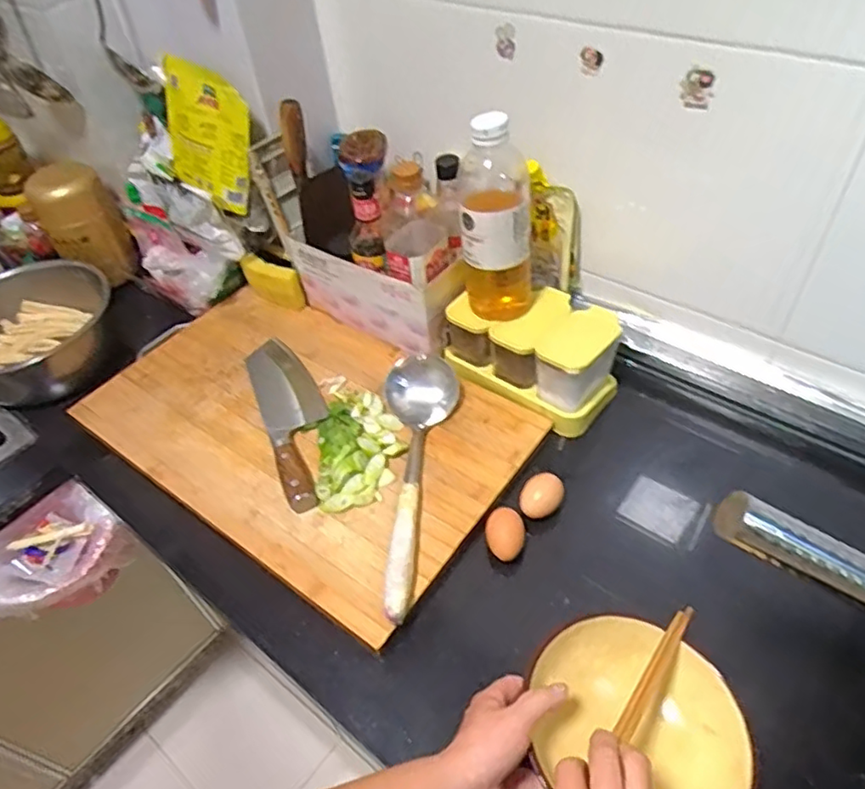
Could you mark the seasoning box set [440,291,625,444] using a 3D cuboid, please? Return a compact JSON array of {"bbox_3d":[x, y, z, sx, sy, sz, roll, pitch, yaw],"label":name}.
[{"bbox_3d":[0.129,-0.062,0.805,0.213,0.094,0.126,28,56,28],"label":"seasoning box set"}]

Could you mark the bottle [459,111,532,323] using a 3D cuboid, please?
[{"bbox_3d":[0.074,-0.201,0.731,0.087,0.233,0.091,-3,47,4],"label":"bottle"}]

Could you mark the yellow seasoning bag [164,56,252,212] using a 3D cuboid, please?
[{"bbox_3d":[-0.313,-0.357,0.872,0.143,0.173,0.041,32,36,20],"label":"yellow seasoning bag"}]

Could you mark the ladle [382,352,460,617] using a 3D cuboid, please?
[{"bbox_3d":[-0.009,0.084,0.688,0.090,0.055,0.302,-5,47,2],"label":"ladle"}]

